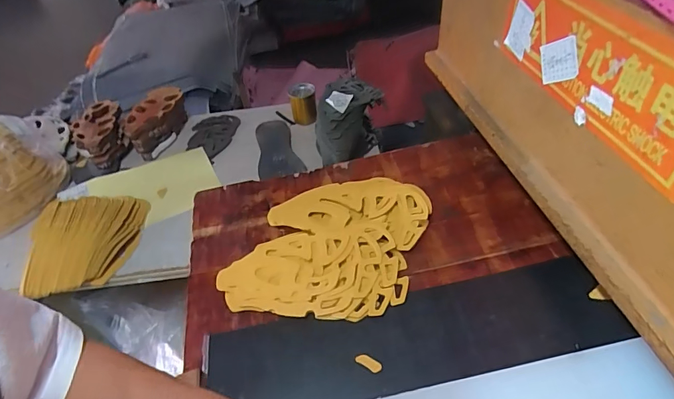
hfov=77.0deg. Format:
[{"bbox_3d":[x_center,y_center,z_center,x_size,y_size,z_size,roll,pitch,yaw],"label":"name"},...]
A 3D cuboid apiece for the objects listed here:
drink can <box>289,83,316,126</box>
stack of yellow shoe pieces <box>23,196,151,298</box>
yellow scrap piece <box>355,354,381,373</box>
[{"bbox_3d":[-0.093,-0.262,1.158,0.067,0.099,0.062,-3,44,3],"label":"drink can"},{"bbox_3d":[-0.524,0.086,0.893,0.218,0.078,0.217,-17,45,-11],"label":"stack of yellow shoe pieces"},{"bbox_3d":[0.040,0.208,0.538,0.034,0.006,0.012,22,51,26],"label":"yellow scrap piece"}]

